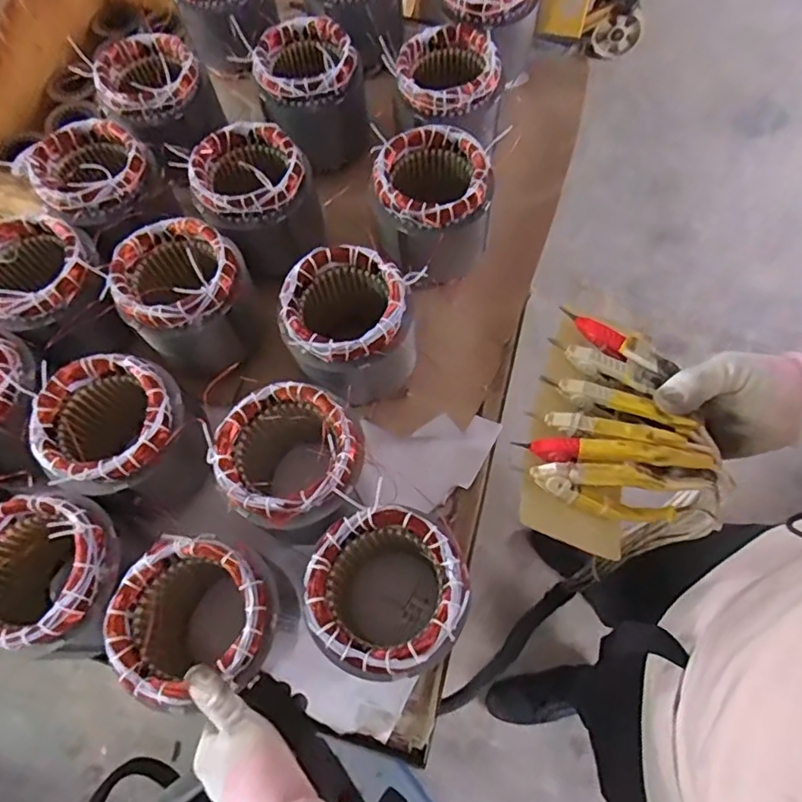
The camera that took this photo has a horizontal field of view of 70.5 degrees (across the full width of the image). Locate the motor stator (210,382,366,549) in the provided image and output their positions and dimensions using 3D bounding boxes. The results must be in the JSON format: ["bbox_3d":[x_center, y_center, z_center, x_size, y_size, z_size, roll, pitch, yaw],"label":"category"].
[{"bbox_3d":[-0.114,0.076,0.631,0.140,0.162,0.140,0,67,0],"label":"motor stator"}]

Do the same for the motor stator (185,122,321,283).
[{"bbox_3d":[-0.191,-0.278,0.756,0.153,0.139,0.149,-15,67,-7],"label":"motor stator"}]

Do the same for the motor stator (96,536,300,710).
[{"bbox_3d":[-0.191,0.220,0.570,0.142,0.143,0.136,0,67,0],"label":"motor stator"}]

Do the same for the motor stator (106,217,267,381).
[{"bbox_3d":[-0.259,-0.128,0.700,0.158,0.120,0.146,0,67,0],"label":"motor stator"}]

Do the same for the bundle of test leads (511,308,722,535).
[{"bbox_3d":[0.161,0.017,0.391,0.134,0.034,0.129,20,68,8],"label":"bundle of test leads"}]

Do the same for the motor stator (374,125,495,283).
[{"bbox_3d":[0.039,-0.256,0.743,0.146,0.135,0.153,-5,67,-3],"label":"motor stator"}]

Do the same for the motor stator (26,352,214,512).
[{"bbox_3d":[-0.303,0.042,0.642,0.147,0.141,0.148,0,67,0],"label":"motor stator"}]

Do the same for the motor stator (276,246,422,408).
[{"bbox_3d":[-0.061,-0.082,0.695,0.145,0.156,0.135,0,67,0],"label":"motor stator"}]

